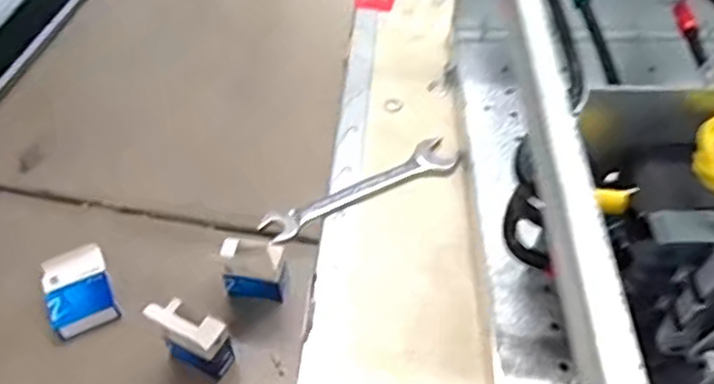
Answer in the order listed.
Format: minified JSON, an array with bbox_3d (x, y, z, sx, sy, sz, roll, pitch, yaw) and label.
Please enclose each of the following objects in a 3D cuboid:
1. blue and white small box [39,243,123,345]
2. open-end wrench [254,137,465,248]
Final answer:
[{"bbox_3d":[-0.391,0.132,0.932,0.088,0.032,0.128,-21,52,-19],"label":"blue and white small box"},{"bbox_3d":[0.004,-0.003,0.458,0.144,0.011,0.028,-22,53,-18],"label":"open-end wrench"}]

